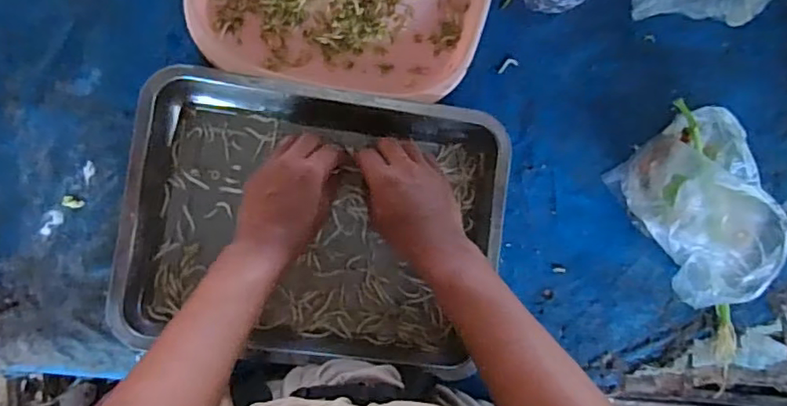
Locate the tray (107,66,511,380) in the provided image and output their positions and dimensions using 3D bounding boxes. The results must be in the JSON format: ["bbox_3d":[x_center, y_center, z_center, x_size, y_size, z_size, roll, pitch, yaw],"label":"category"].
[{"bbox_3d":[-0.071,0.018,0.565,0.342,0.046,0.257,9,85,-6],"label":"tray"}]

